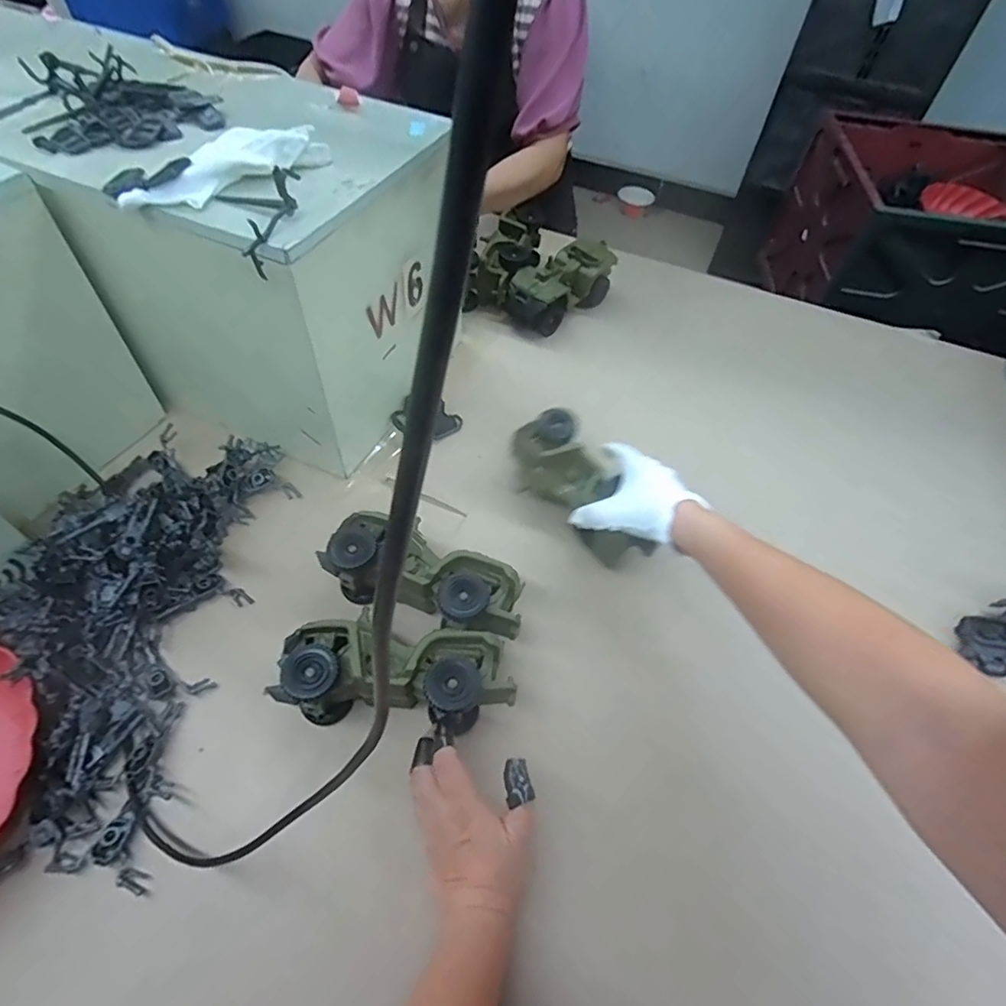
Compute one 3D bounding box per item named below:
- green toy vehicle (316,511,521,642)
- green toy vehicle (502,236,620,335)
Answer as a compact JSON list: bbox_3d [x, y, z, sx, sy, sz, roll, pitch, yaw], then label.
[{"bbox_3d":[-0.070,0.076,0.532,0.185,0.078,0.077,22,56,13],"label":"green toy vehicle"},{"bbox_3d":[0.086,-0.322,0.845,0.087,0.090,0.175,36,60,21],"label":"green toy vehicle"}]

